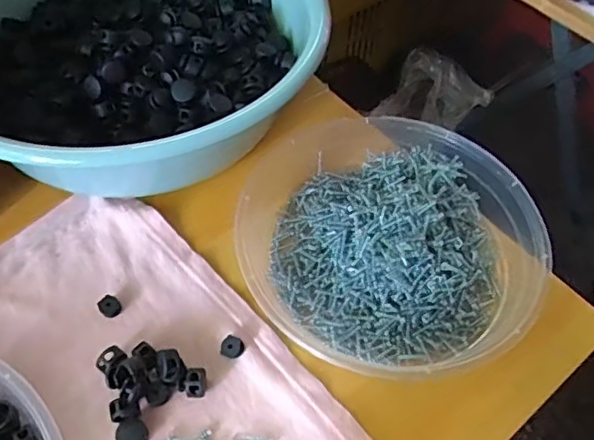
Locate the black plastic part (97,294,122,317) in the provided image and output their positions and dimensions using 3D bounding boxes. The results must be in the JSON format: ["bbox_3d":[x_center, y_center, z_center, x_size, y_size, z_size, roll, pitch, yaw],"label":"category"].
[{"bbox_3d":[-0.122,0.057,0.369,0.013,0.009,0.011,-34,63,-25],"label":"black plastic part"}]

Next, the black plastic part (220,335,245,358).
[{"bbox_3d":[-0.041,0.080,0.356,0.013,0.008,0.014,26,57,15],"label":"black plastic part"}]

